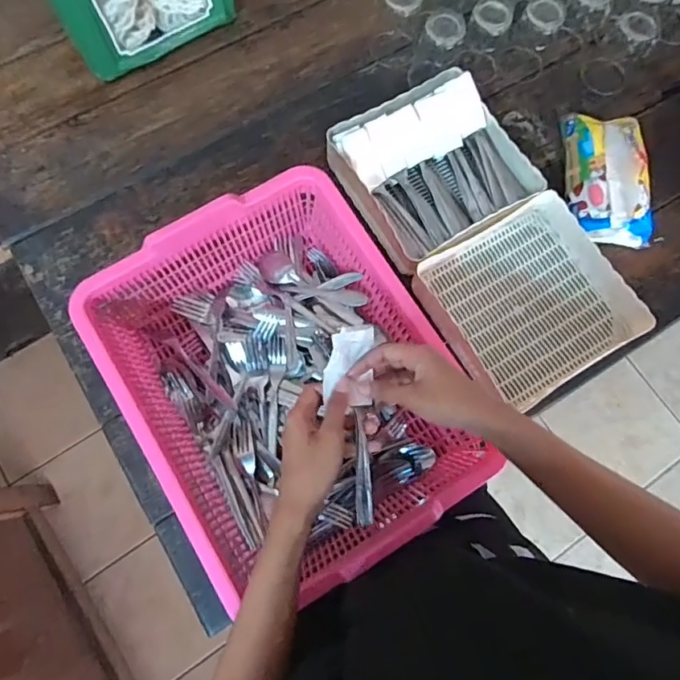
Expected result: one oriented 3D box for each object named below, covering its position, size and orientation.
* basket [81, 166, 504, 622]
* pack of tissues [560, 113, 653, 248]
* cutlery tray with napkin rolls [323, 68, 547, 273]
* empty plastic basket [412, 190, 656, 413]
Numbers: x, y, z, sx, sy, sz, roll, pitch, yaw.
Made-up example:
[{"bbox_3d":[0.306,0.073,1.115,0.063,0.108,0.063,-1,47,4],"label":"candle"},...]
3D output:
[{"bbox_3d":[-0.061,0.044,0.572,0.306,0.121,0.387,-31,79,-9],"label":"basket"},{"bbox_3d":[0.358,-0.221,0.693,0.108,0.056,0.193,-2,76,-2],"label":"pack of tissues"},{"bbox_3d":[0.121,-0.228,0.684,0.215,0.063,0.207,-32,79,-9],"label":"cutlery tray with napkin rolls"},{"bbox_3d":[0.233,-0.050,0.643,0.217,0.054,0.222,-31,78,-9],"label":"empty plastic basket"}]

